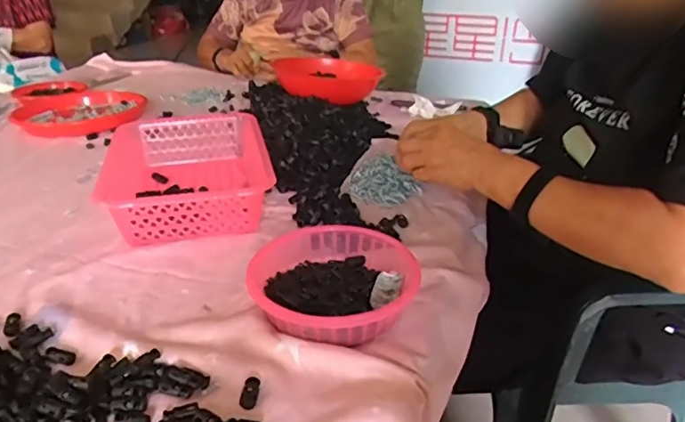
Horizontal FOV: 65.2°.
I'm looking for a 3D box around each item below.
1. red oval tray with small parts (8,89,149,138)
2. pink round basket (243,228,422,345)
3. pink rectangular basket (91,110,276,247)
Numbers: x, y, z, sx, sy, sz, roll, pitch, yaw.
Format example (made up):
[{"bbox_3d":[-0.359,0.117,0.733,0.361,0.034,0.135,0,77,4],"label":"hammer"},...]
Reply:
[{"bbox_3d":[-0.543,-0.211,1.114,0.245,0.034,0.230,-16,31,-27],"label":"red oval tray with small parts"},{"bbox_3d":[-0.010,0.077,0.564,0.170,0.049,0.163,0,28,0],"label":"pink round basket"},{"bbox_3d":[-0.222,-0.051,0.783,0.219,0.079,0.281,-7,28,-11],"label":"pink rectangular basket"}]

